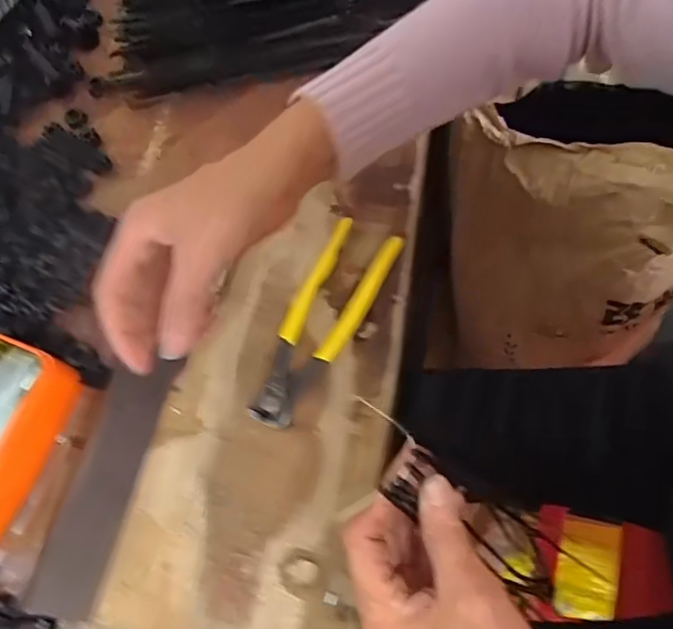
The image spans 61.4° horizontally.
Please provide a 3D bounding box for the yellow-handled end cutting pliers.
[{"bbox_3d":[-0.011,0.005,0.412,0.050,0.019,0.163,24,71,18],"label":"yellow-handled end cutting pliers"}]

